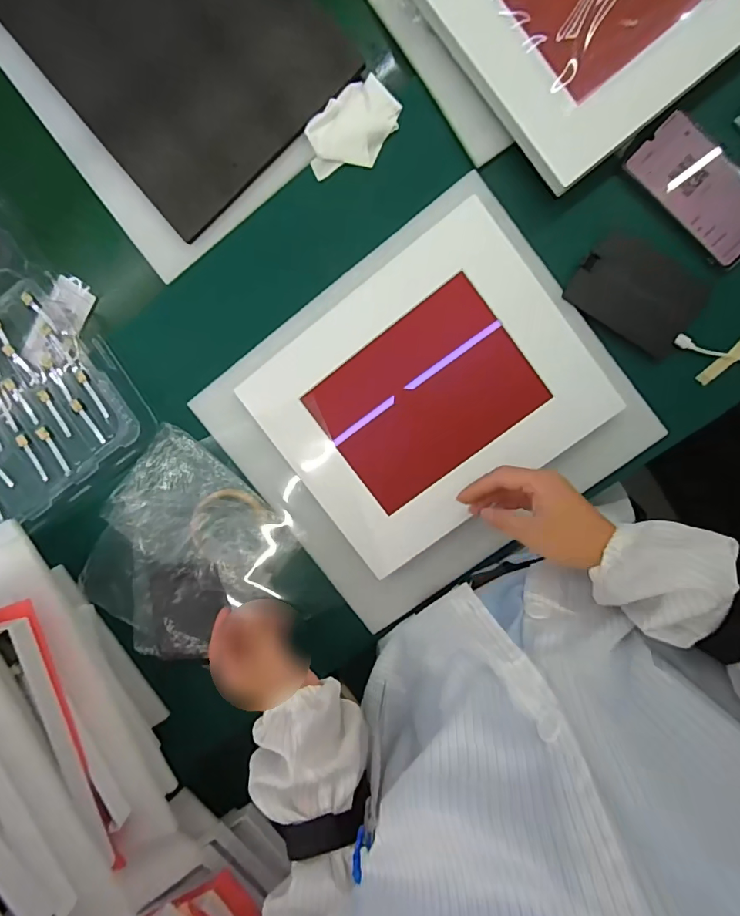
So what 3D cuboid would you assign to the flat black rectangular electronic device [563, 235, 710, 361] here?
[{"bbox_3d":[0.262,-0.160,0.442,0.118,0.007,0.083,33,100,-1],"label":"flat black rectangular electronic device"}]

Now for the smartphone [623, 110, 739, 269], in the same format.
[{"bbox_3d":[0.314,-0.252,0.421,0.061,0.011,0.144,-44,93,9],"label":"smartphone"}]

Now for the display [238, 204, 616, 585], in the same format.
[{"bbox_3d":[0.057,-0.063,0.453,0.311,0.015,0.248,-38,94,9],"label":"display"}]

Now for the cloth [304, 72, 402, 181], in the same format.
[{"bbox_3d":[-0.019,-0.323,0.446,0.098,0.010,0.064,-44,93,9],"label":"cloth"}]

